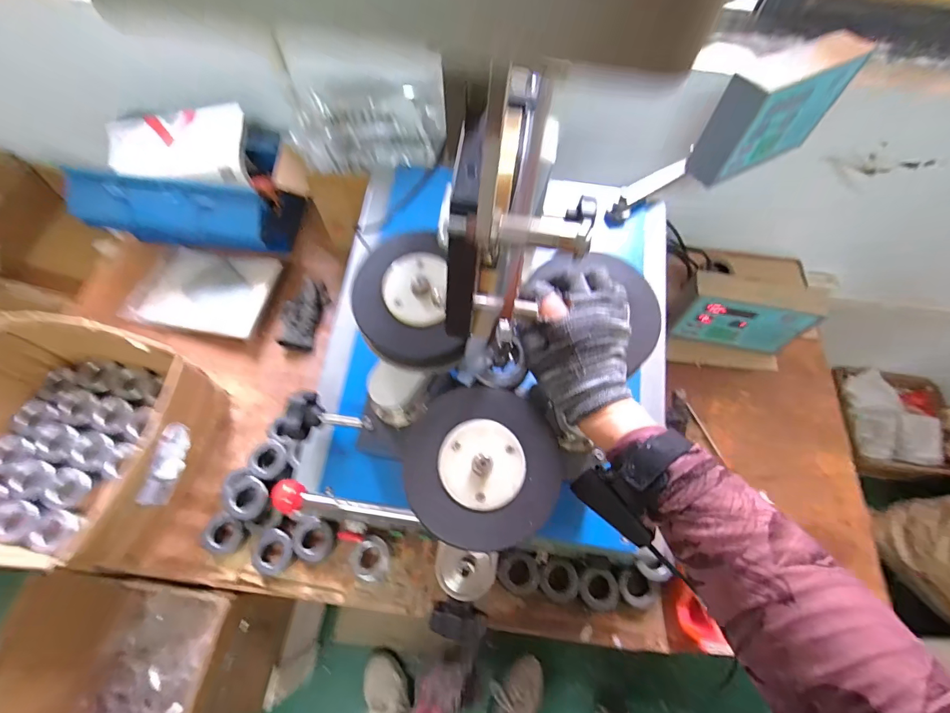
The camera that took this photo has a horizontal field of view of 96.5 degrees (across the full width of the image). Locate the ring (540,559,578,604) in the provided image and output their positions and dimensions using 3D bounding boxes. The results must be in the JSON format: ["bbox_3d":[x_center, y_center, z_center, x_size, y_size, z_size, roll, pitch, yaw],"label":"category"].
[{"bbox_3d":[0.131,0.352,0.664,0.058,0.016,0.059,23,72,3],"label":"ring"}]

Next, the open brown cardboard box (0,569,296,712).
[{"bbox_3d":[-0.572,0.543,0.736,0.351,0.317,0.292,7,64,2],"label":"open brown cardboard box"}]

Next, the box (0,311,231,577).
[{"bbox_3d":[-0.636,0.129,0.664,0.372,0.164,0.339,14,65,6],"label":"box"}]

